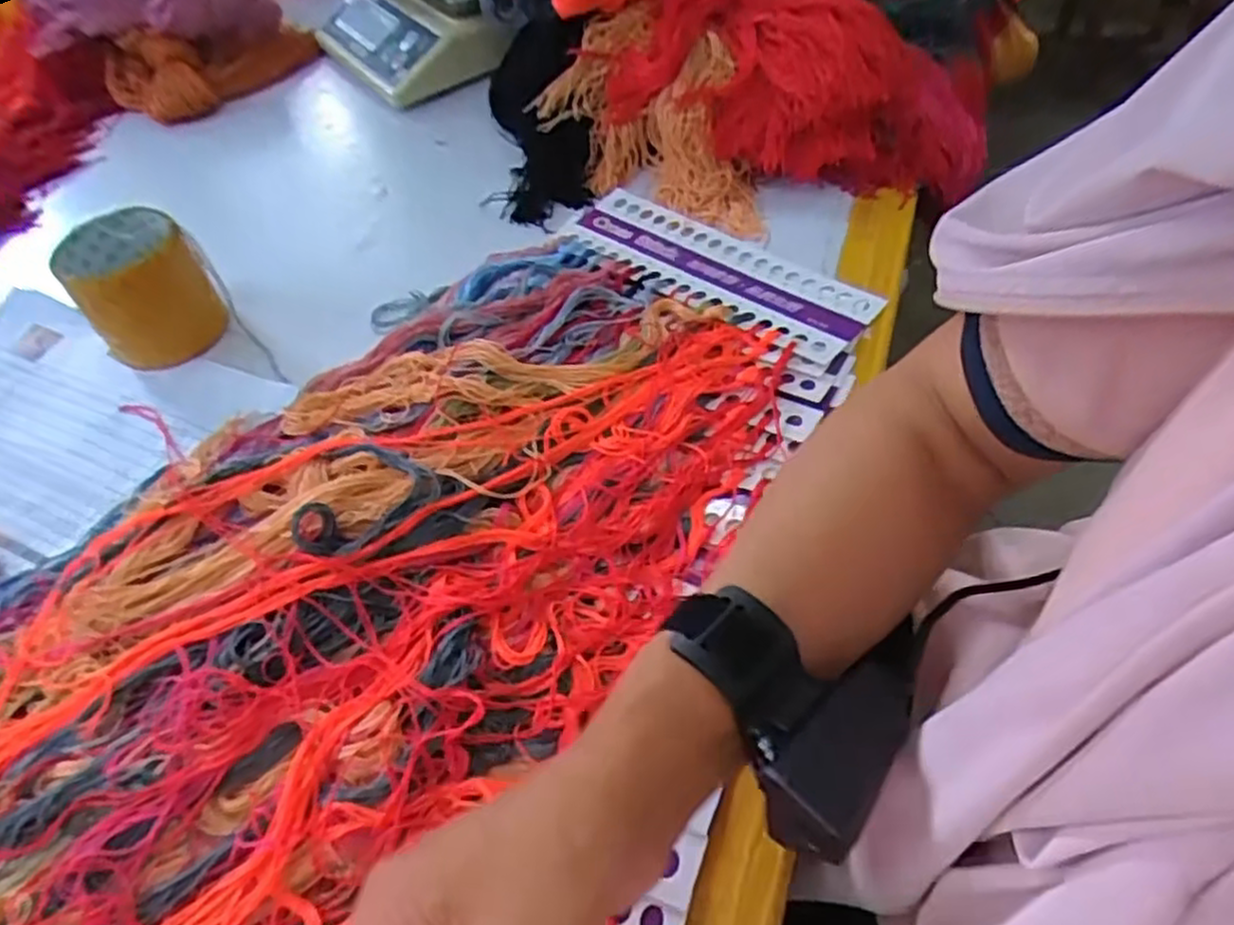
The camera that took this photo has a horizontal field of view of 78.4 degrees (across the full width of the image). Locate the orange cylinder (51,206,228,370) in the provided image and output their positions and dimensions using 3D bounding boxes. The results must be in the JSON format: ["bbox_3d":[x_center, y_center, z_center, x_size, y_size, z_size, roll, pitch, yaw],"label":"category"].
[{"bbox_3d":[-0.341,-0.124,0.548,0.081,0.085,0.098,-35,57,-19],"label":"orange cylinder"}]

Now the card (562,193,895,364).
[{"bbox_3d":[0.065,-0.142,0.546,0.243,0.006,0.075,32,59,29],"label":"card"}]

